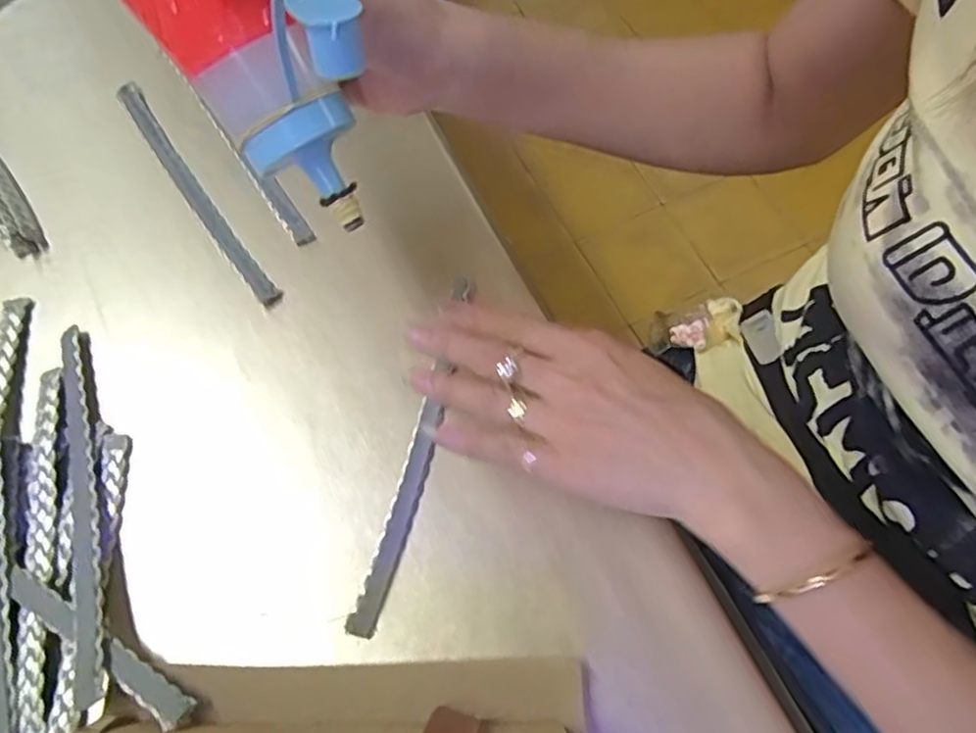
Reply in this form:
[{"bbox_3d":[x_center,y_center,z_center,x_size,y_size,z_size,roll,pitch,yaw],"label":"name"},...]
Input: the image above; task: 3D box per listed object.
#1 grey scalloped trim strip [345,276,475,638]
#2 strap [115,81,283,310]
[{"bbox_3d":[-0.034,0.039,0.336,0.016,0.008,0.188,19,68,-8],"label":"grey scalloped trim strip"},{"bbox_3d":[-0.179,-0.108,0.398,0.015,0.009,0.191,-34,72,-15],"label":"strap"}]

